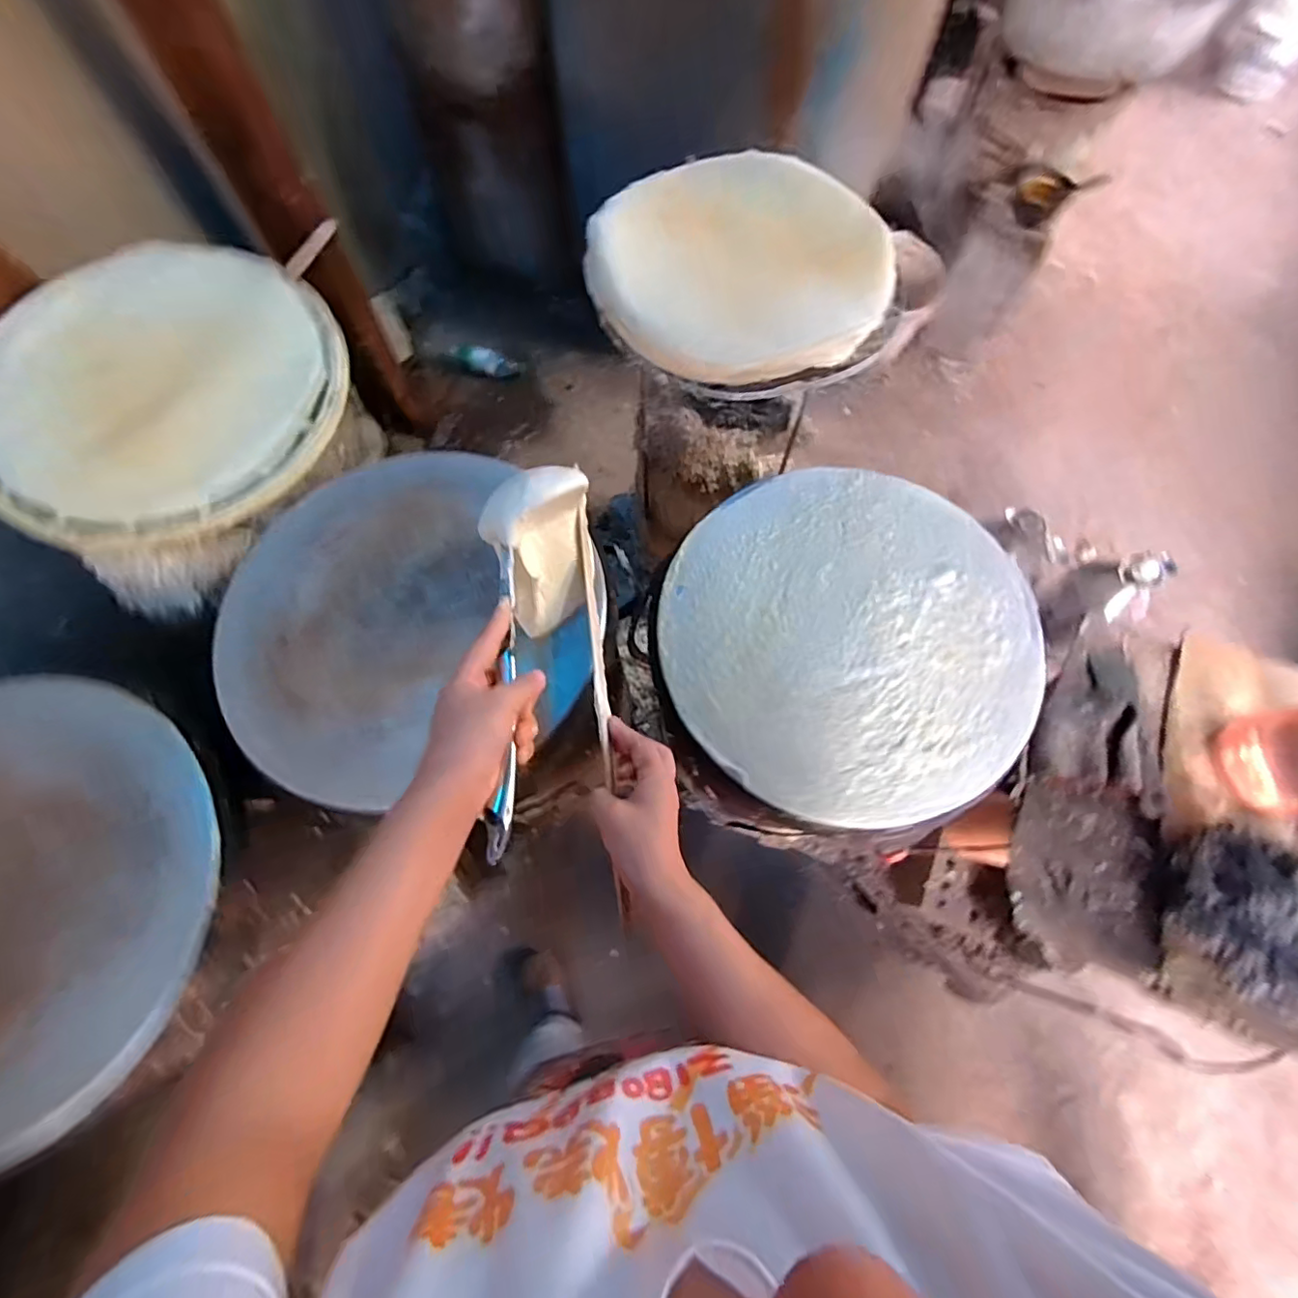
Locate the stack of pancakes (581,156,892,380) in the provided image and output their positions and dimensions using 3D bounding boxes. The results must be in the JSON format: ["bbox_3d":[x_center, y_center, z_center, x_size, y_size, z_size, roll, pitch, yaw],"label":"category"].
[{"bbox_3d":[0.118,-0.479,0.725,0.363,0.057,0.360,-42,75,-14],"label":"stack of pancakes"}]

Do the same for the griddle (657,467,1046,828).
[{"bbox_3d":[0.199,-0.018,0.579,0.361,0.022,0.357,0,71,-1],"label":"griddle"}]

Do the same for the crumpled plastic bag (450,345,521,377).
[{"bbox_3d":[-0.504,-0.865,1.709,0.222,0.054,0.071,22,71,8],"label":"crumpled plastic bag"}]

